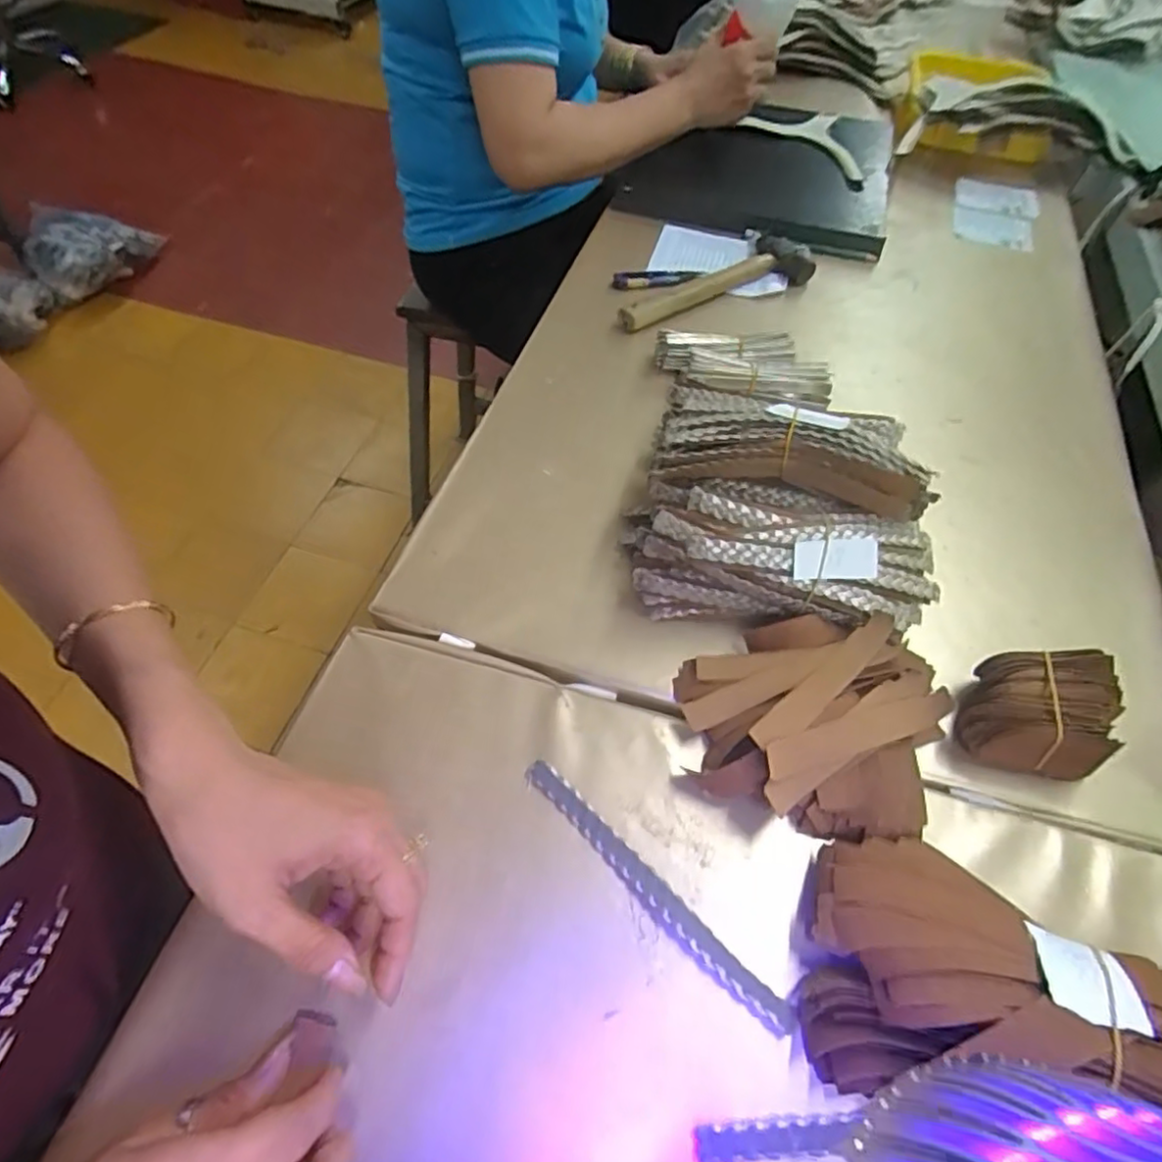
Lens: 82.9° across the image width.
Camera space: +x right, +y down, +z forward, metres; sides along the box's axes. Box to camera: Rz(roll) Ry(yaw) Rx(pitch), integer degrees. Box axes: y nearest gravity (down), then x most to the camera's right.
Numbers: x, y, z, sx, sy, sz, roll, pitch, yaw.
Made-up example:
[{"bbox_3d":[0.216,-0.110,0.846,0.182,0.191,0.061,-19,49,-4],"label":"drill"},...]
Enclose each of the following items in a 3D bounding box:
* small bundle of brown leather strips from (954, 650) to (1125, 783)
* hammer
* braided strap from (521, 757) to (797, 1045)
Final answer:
[{"bbox_3d":[0.265,0.075,0.381,0.073,0.054,0.057,12,55,5],"label":"small bundle of brown leather strips"},{"bbox_3d":[0.127,-0.290,0.636,0.213,0.027,0.066,-20,59,-16],"label":"hammer"},{"bbox_3d":[0.034,0.155,0.333,0.170,0.010,0.017,39,62,21],"label":"braided strap"}]

